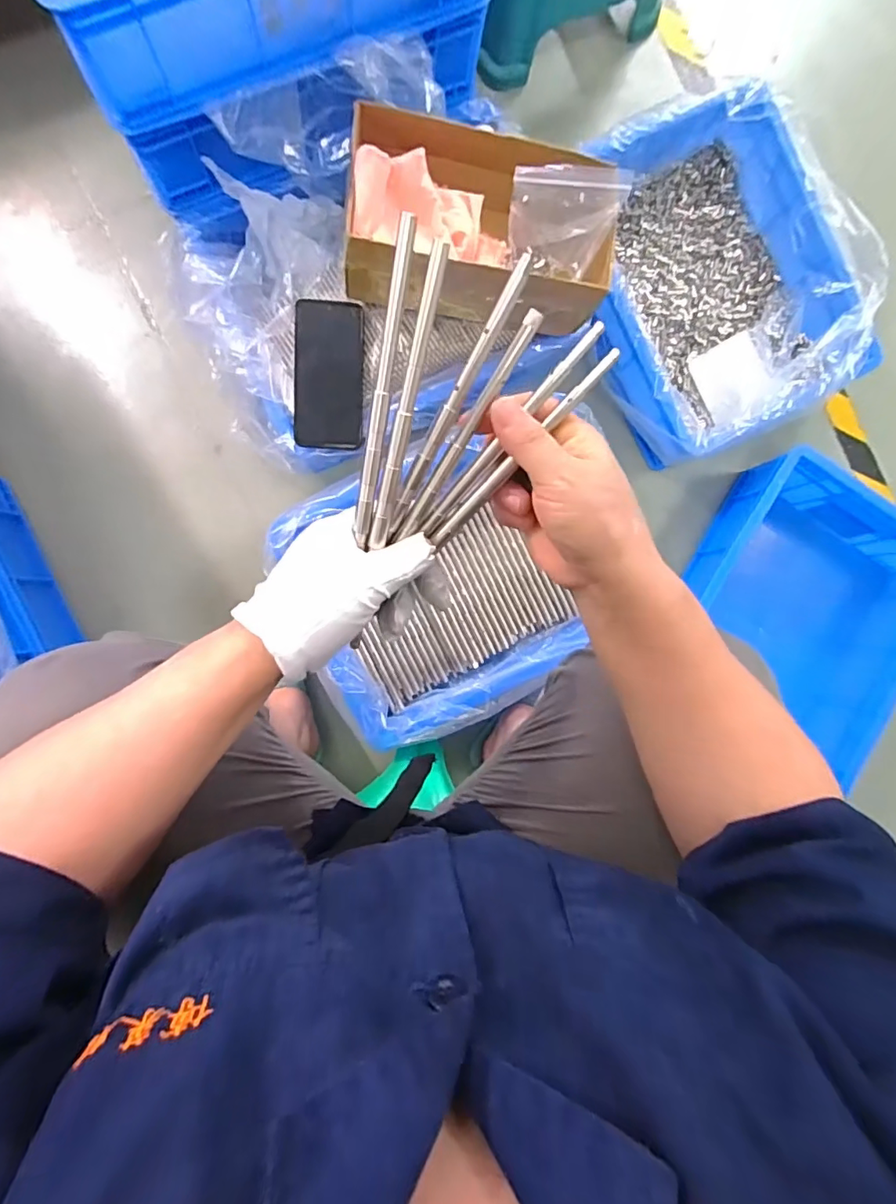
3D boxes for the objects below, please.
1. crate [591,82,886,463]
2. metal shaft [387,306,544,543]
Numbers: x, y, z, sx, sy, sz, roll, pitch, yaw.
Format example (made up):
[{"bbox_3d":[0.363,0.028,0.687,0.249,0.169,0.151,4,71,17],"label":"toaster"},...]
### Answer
[{"bbox_3d":[0.363,-0.430,0.705,0.334,0.134,0.412,-21,93,-5],"label":"crate"},{"bbox_3d":[0.008,-0.087,0.268,0.008,0.005,0.131,32,111,-5],"label":"metal shaft"}]

